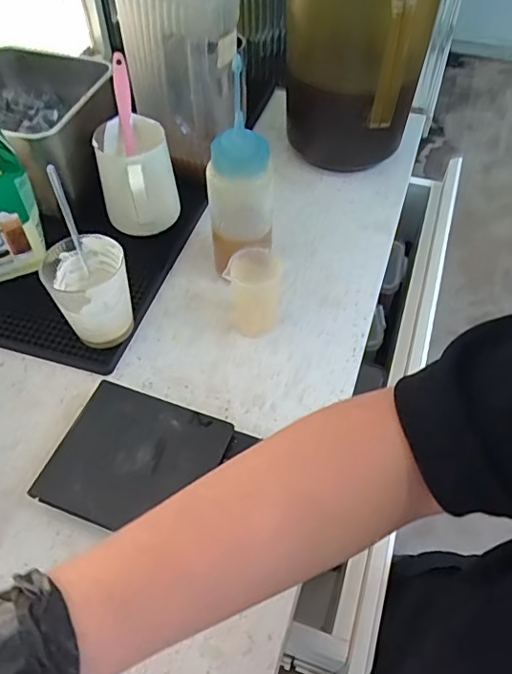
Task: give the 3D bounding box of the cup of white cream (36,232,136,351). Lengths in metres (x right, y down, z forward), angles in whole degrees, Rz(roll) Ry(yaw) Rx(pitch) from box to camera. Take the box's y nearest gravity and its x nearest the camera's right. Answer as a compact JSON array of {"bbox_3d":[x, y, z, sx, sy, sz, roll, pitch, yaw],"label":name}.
[{"bbox_3d":[-0.165,-0.043,0.546,0.075,0.100,0.086,-18,56,-13],"label":"cup of white cream"}]

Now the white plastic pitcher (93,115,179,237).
[{"bbox_3d":[-0.138,-0.179,0.631,0.084,0.103,0.112,-10,54,-7],"label":"white plastic pitcher"}]

